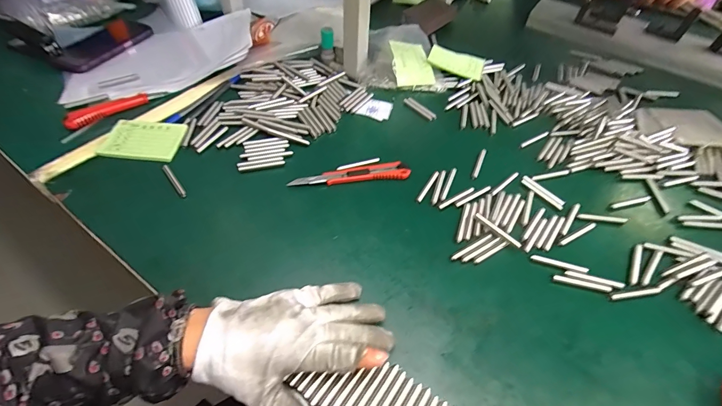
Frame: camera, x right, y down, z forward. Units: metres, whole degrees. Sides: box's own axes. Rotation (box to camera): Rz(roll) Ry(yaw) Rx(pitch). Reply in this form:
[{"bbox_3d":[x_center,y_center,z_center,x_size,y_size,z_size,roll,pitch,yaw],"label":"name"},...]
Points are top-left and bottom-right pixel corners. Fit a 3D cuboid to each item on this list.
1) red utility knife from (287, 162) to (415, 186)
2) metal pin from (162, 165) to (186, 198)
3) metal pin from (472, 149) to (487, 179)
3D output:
[{"bbox_3d":[-0.013,-0.037,0.441,0.150,0.009,0.023,-4,51,-9],"label":"red utility knife"},{"bbox_3d":[-0.231,-0.028,0.427,0.008,0.010,0.058,-30,59,-27],"label":"metal pin"},{"bbox_3d":[0.162,-0.055,0.471,0.008,0.004,0.061,23,52,13],"label":"metal pin"}]

